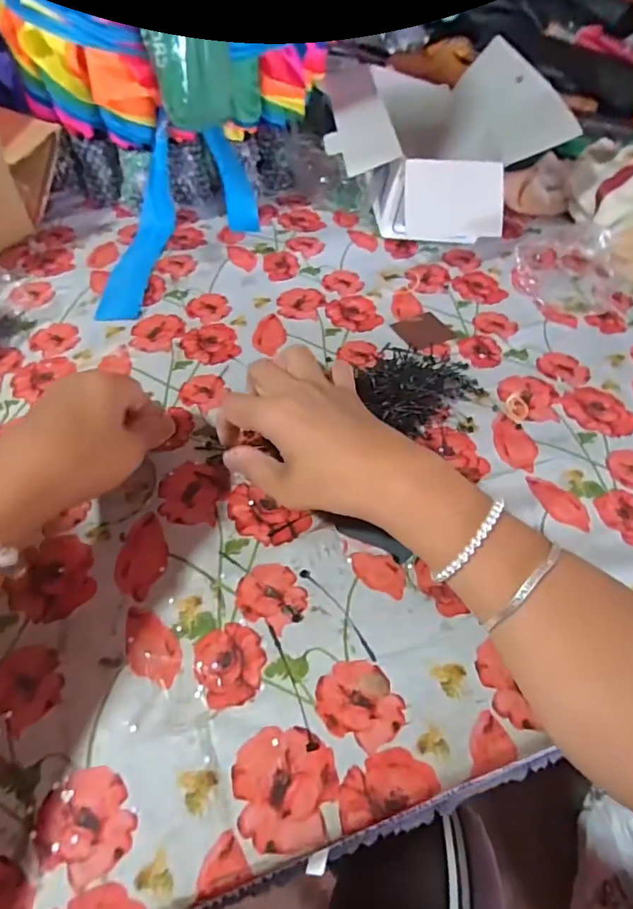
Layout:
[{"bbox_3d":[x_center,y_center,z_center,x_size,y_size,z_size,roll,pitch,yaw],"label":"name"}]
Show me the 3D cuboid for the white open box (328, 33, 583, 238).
[{"bbox_3d":[0.130,-0.366,0.569,0.234,0.112,0.325,2,52,0],"label":"white open box"}]

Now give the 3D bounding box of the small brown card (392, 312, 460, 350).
[{"bbox_3d":[0.096,-0.110,0.437,0.046,0.004,0.042,-23,56,-19],"label":"small brown card"}]

